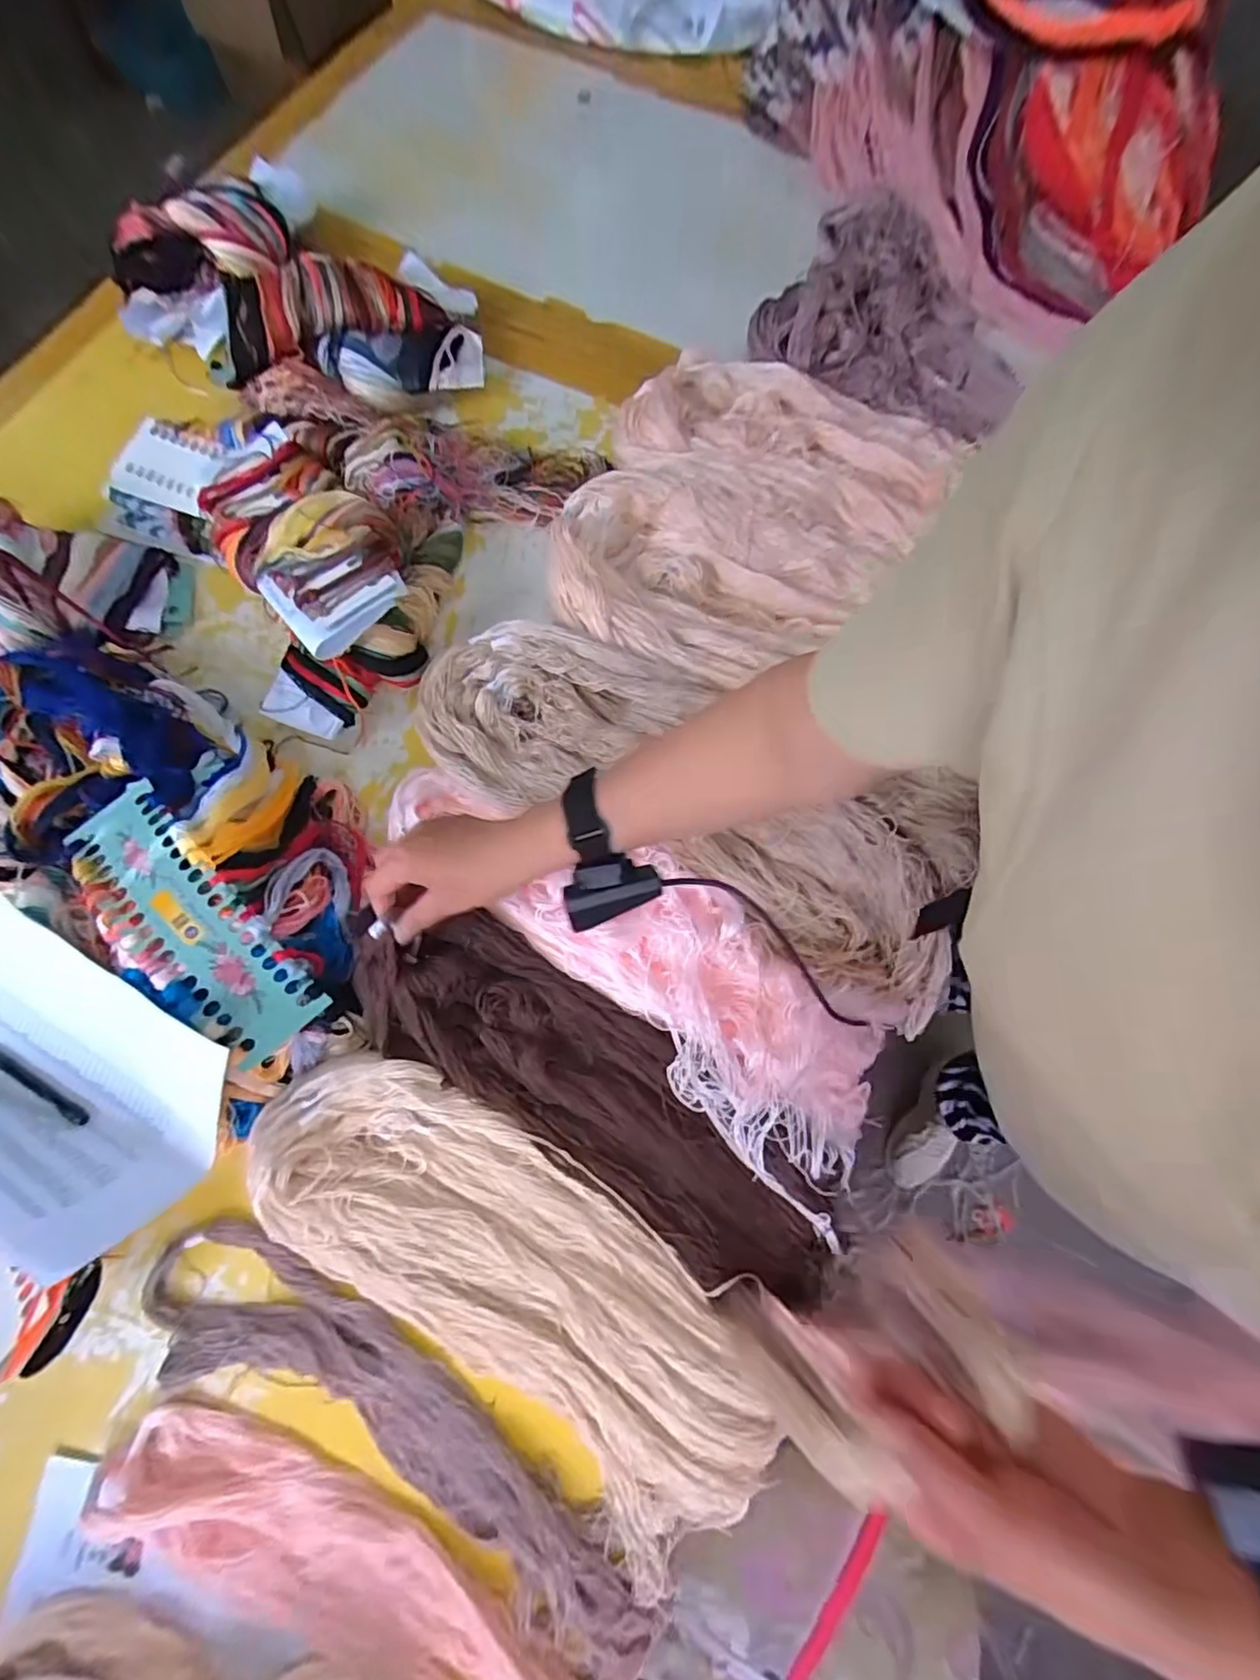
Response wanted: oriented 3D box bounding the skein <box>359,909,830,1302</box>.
[{"bbox_3d":[-0.041,0.198,0.488,0.403,0.051,0.133,35,81,8],"label":"skein"}]

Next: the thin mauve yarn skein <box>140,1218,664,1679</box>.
[{"bbox_3d":[-0.179,0.445,0.458,0.448,0.026,0.100,28,80,8],"label":"thin mauve yarn skein"}]

